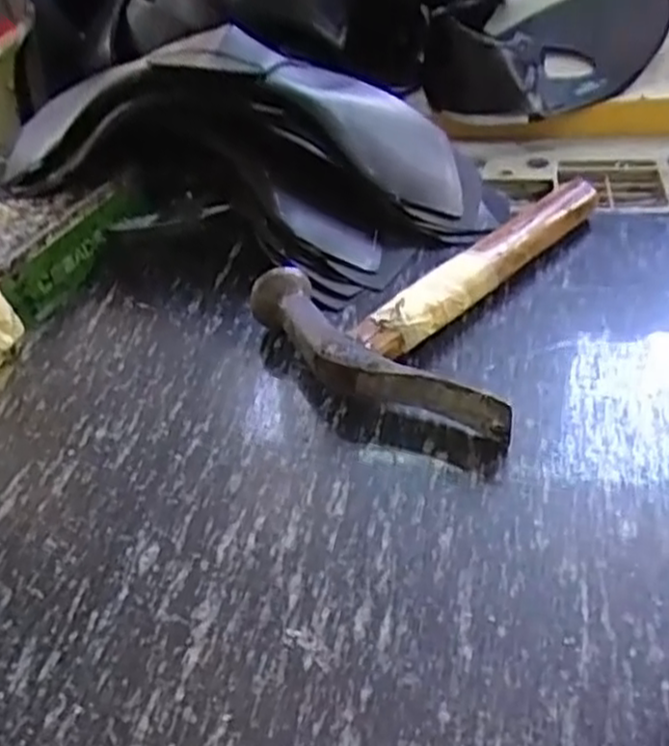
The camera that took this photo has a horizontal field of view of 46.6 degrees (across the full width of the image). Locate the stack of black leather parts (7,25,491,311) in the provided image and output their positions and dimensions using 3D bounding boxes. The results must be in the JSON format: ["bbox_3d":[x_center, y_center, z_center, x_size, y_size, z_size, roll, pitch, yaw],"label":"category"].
[{"bbox_3d":[-0.068,-0.144,0.479,0.297,0.100,0.141,16,43,24],"label":"stack of black leather parts"}]

